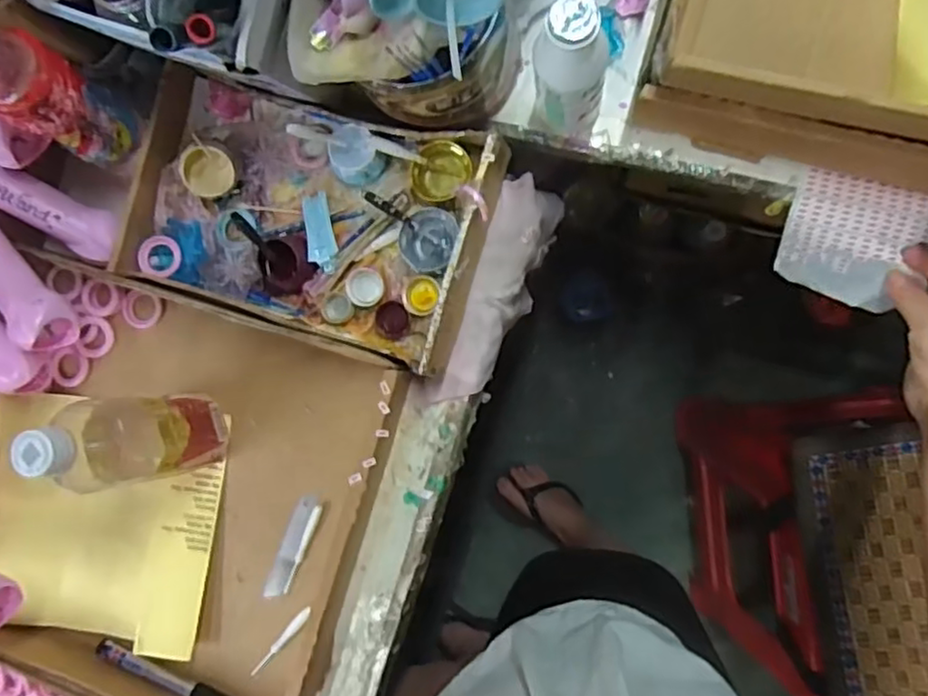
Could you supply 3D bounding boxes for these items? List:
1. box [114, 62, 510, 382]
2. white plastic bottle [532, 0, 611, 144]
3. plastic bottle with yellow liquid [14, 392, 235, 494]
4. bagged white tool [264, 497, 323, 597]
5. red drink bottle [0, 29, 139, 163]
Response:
[{"bbox_3d":[-0.132,-0.109,0.560,0.296,0.048,0.188,16,92,10],"label":"box"},{"bbox_3d":[0.076,-0.200,0.471,0.049,0.139,0.061,25,93,9],"label":"white plastic bottle"},{"bbox_3d":[-0.255,0.069,0.501,0.067,0.177,0.063,-10,88,10],"label":"plastic bottle with yellow liquid"},{"bbox_3d":[-0.146,0.174,0.579,0.024,0.004,0.090,21,93,9],"label":"bagged white tool"},{"bbox_3d":[-0.300,-0.179,0.476,0.047,0.158,0.064,31,94,9],"label":"red drink bottle"}]

